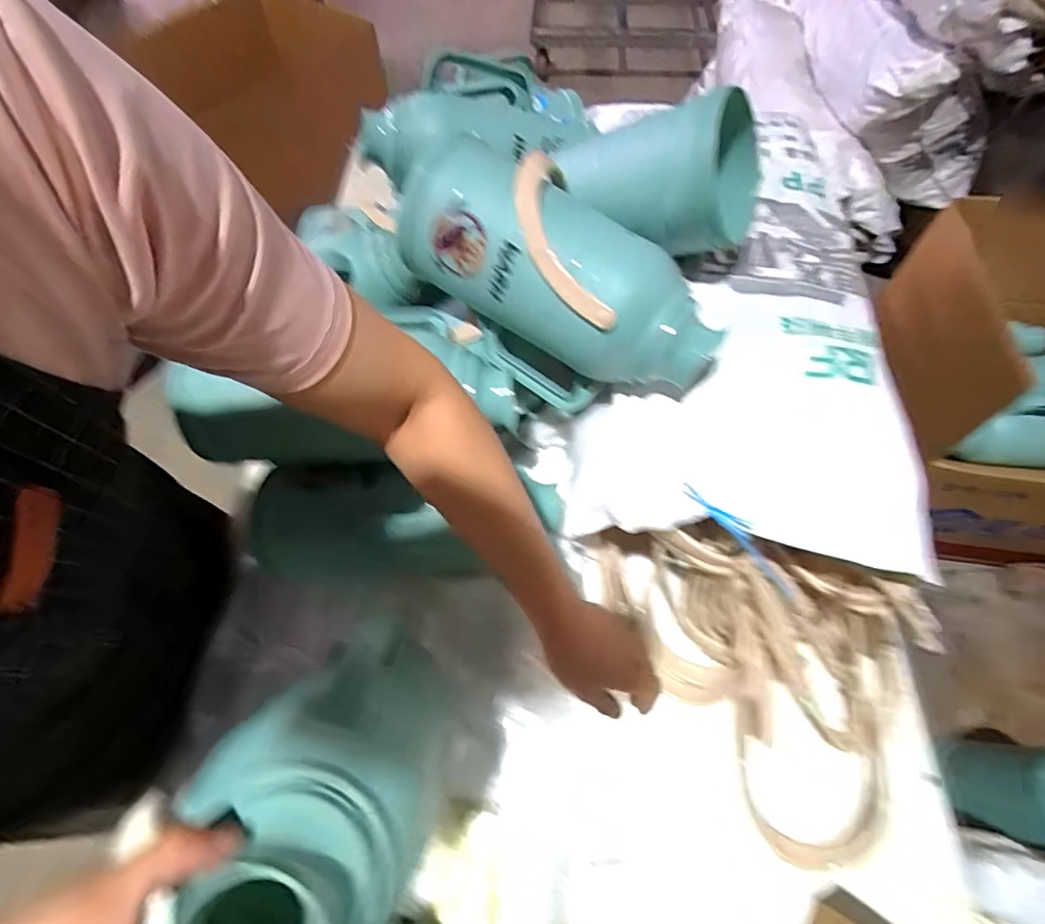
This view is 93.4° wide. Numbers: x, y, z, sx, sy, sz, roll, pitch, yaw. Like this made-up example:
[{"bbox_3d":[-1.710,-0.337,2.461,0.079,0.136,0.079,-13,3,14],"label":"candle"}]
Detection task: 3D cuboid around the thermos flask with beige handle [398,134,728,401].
[{"bbox_3d":[0.040,-0.204,0.528,0.358,0.129,0.130,30,67,16],"label":"thermos flask with beige handle"}]

